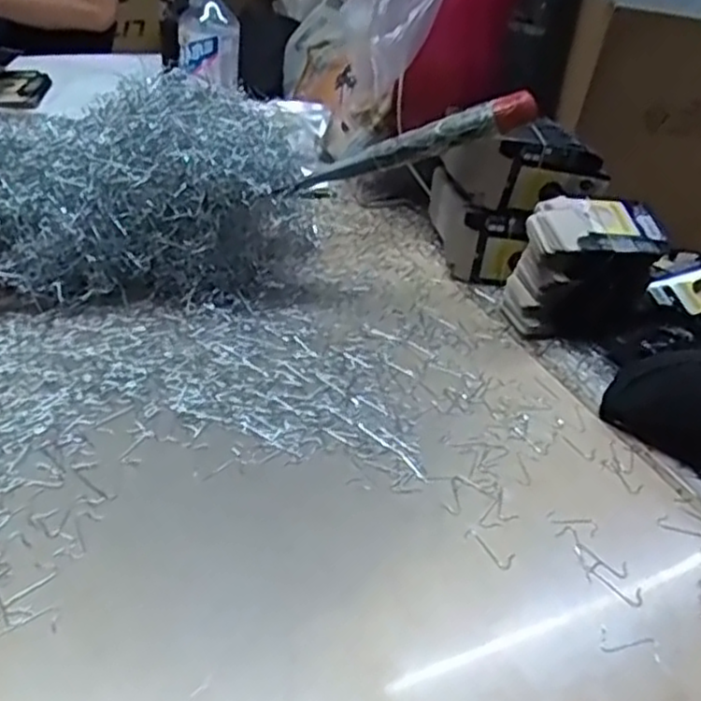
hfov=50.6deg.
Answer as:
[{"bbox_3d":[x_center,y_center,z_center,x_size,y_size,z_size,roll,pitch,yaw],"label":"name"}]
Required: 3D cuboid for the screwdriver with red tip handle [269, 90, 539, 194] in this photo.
[{"bbox_3d":[0.040,-0.164,0.612,0.227,0.024,0.015,-12,27,27],"label":"screwdriver with red tip handle"}]

